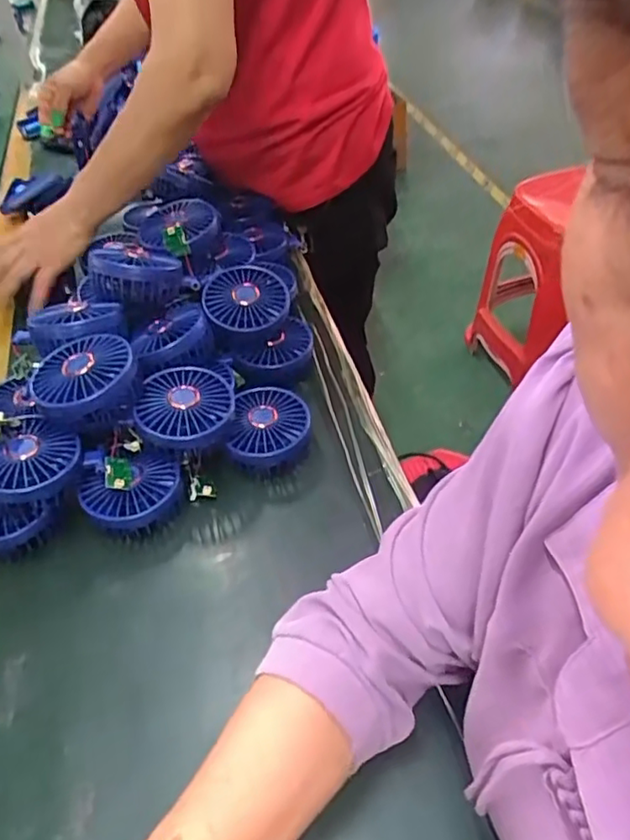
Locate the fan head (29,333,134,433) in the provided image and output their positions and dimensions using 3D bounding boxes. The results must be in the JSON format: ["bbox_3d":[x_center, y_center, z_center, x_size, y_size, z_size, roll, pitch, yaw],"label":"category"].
[{"bbox_3d":[-0.197,-0.031,0.538,0.090,0.046,0.088,-17,47,-11],"label":"fan head"}]

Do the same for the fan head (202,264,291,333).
[{"bbox_3d":[-0.075,-0.130,0.654,0.088,0.023,0.081,-37,66,-21],"label":"fan head"}]

